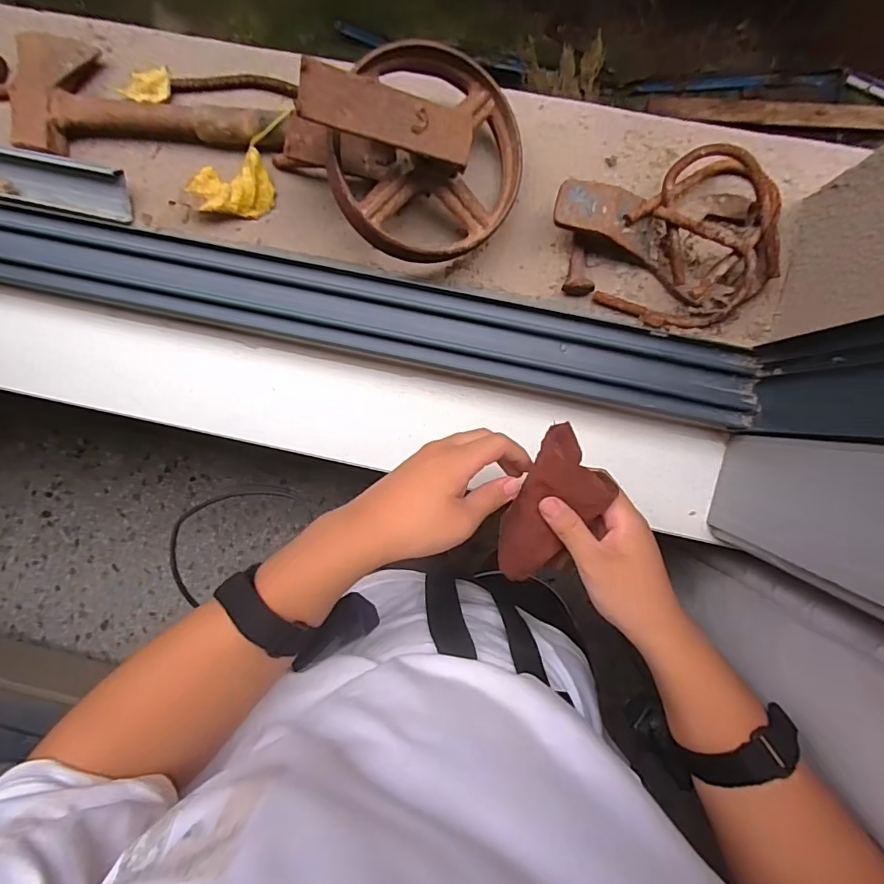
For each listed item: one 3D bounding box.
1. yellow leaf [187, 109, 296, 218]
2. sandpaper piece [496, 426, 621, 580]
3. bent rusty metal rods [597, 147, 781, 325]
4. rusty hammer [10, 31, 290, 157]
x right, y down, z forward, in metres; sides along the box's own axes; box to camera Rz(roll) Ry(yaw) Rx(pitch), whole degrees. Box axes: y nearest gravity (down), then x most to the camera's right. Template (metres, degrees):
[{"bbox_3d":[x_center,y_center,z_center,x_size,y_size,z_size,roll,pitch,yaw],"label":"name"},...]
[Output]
[{"bbox_3d":[-0.193,-0.268,0.505,0.120,0.023,0.065,-24,91,5],"label":"yellow leaf"},{"bbox_3d":[0.086,0.055,0.391,0.059,0.044,0.122,24,113,3],"label":"sandpaper piece"},{"bbox_3d":[0.243,-0.181,0.468,0.143,0.054,0.171,38,95,1],"label":"bent rusty metal rods"},{"bbox_3d":[-0.294,-0.353,0.506,0.286,0.032,0.118,2,93,4],"label":"rusty hammer"}]

